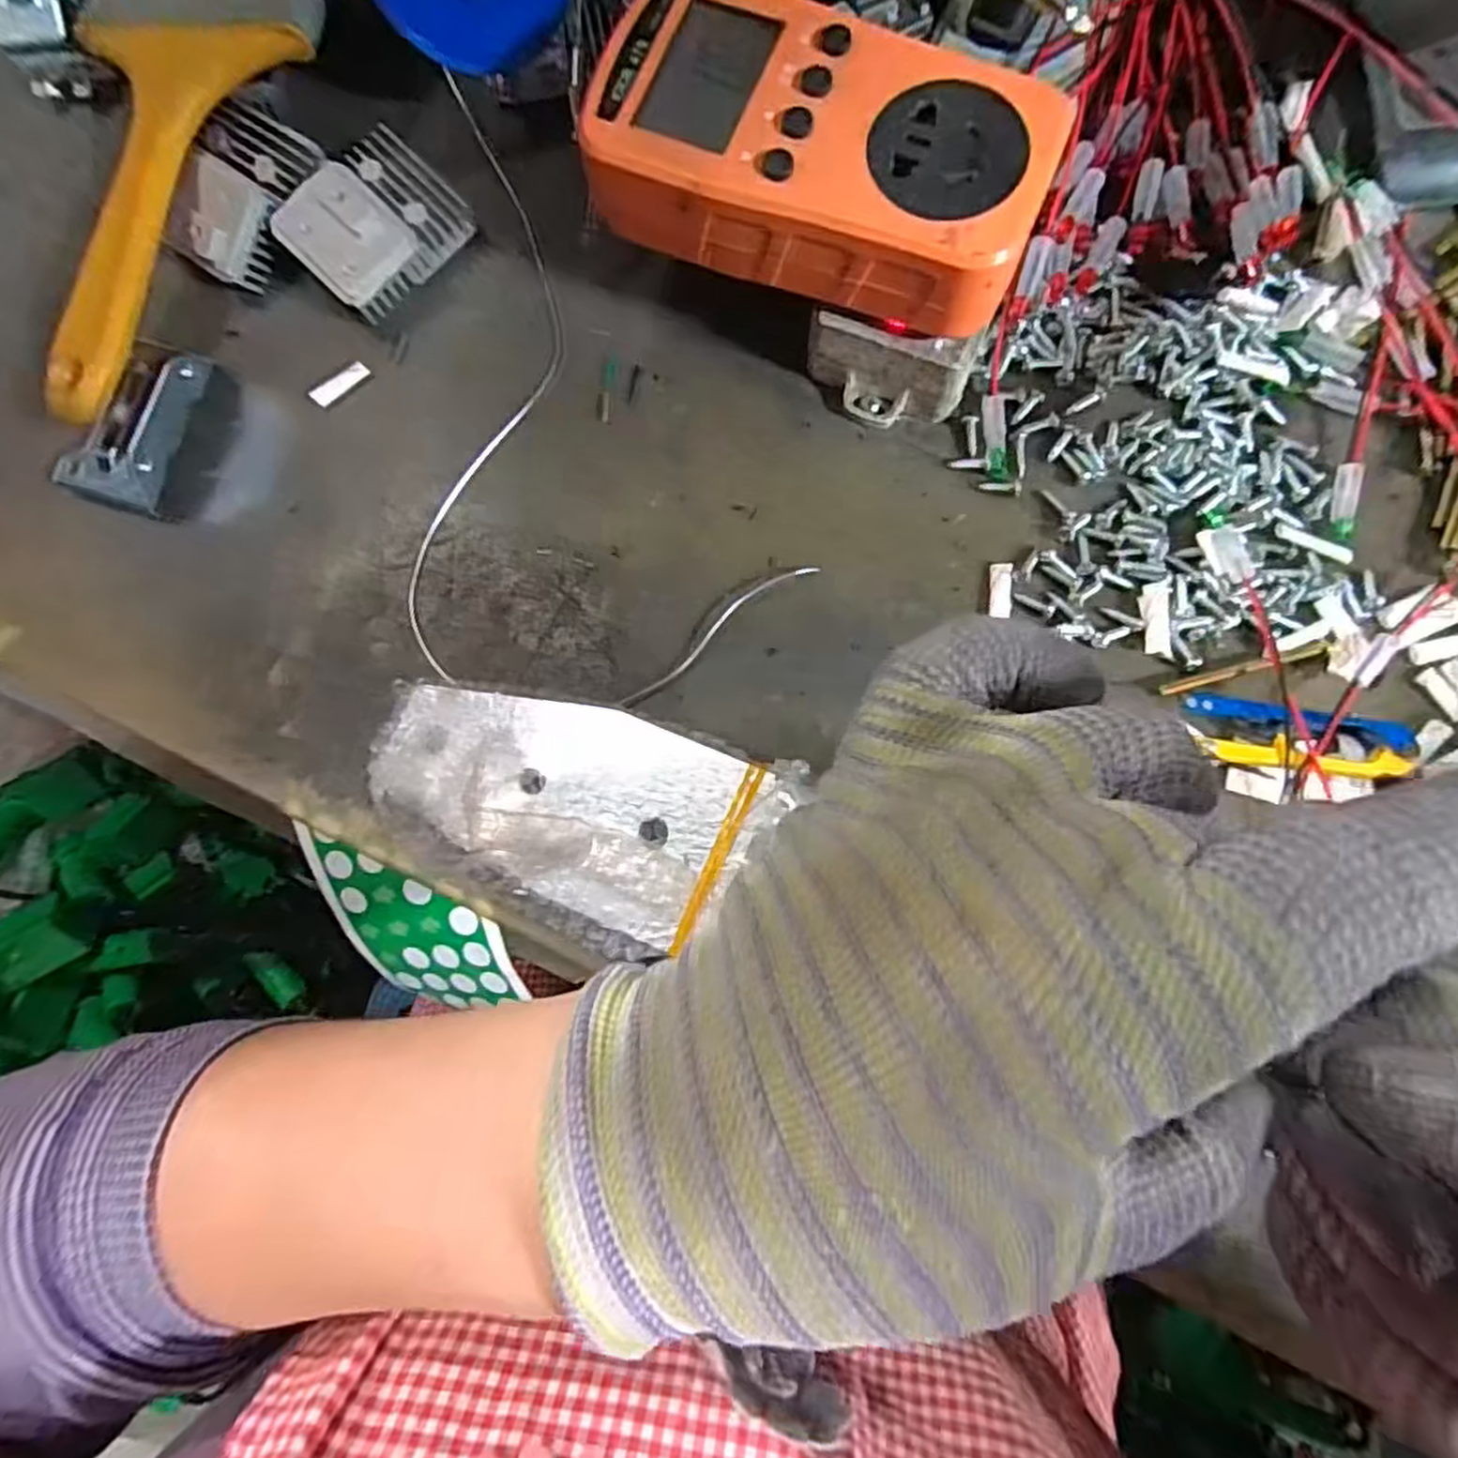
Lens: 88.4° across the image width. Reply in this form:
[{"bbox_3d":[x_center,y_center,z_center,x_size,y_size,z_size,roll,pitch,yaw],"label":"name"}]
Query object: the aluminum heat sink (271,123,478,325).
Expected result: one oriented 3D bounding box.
[{"bbox_3d":[-0.124,-0.178,0.265,0.047,0.020,0.055,43,86,6],"label":"aluminum heat sink"}]

